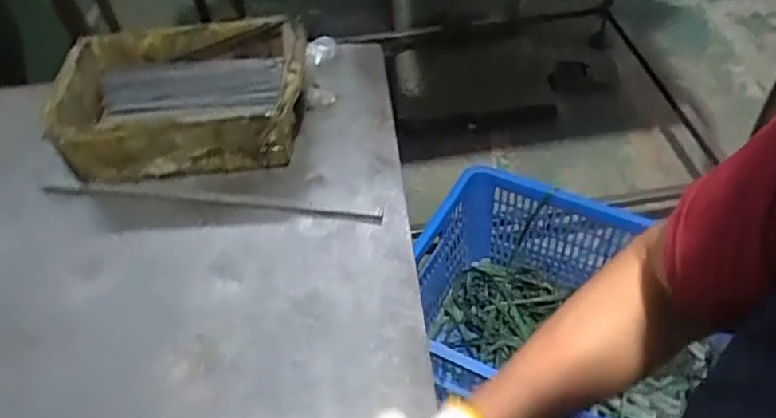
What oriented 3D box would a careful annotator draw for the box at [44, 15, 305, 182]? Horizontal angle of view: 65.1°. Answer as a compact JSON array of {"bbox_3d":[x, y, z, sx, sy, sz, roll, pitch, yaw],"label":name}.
[{"bbox_3d":[-0.217,-0.128,0.659,0.251,0.079,0.193,-8,49,0],"label":"box"}]

